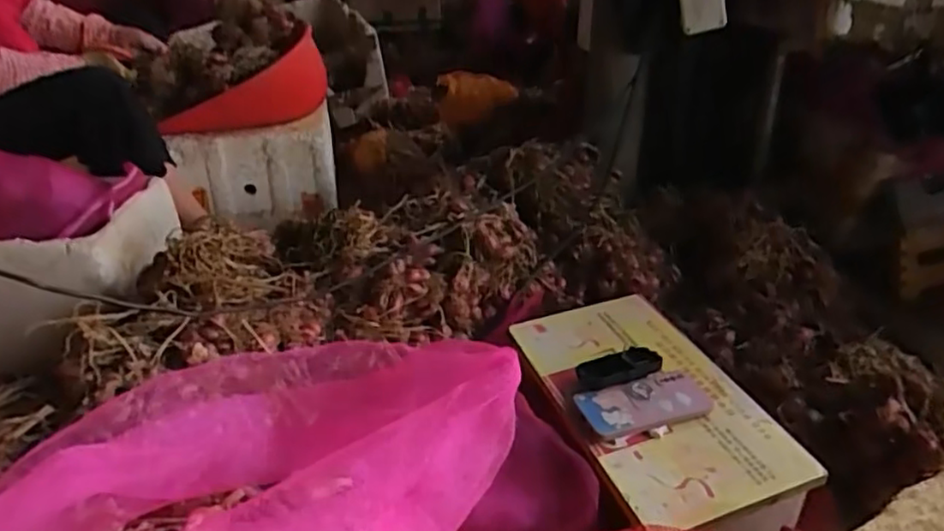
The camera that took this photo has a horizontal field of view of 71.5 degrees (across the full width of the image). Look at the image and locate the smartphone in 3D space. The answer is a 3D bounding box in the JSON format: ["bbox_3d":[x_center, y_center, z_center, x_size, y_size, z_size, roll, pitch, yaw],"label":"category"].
[{"bbox_3d":[0.220,0.171,0.821,0.167,0.015,0.074,-9,40,-16],"label":"smartphone"}]

